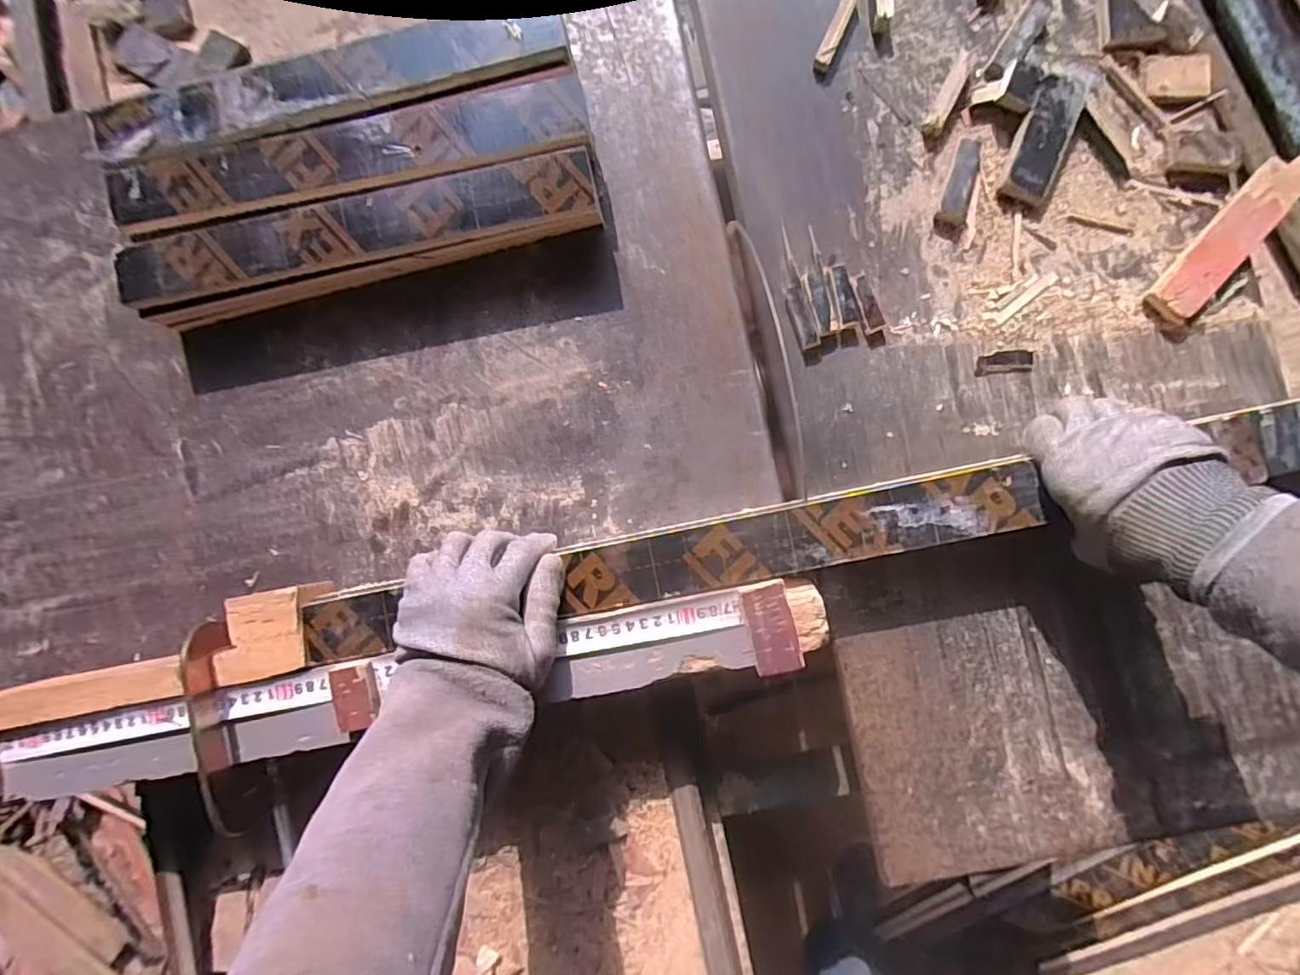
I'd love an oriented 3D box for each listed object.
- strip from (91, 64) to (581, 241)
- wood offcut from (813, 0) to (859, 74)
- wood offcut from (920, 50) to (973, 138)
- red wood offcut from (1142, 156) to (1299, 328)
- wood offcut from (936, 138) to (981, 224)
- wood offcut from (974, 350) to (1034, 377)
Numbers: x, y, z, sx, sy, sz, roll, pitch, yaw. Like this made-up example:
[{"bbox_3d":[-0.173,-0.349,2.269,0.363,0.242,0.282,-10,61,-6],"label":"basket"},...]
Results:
[{"bbox_3d":[-0.228,-0.250,0.452,0.360,0.014,0.059,-10,89,3],"label":"strip"},{"bbox_3d":[0.150,-0.367,0.481,0.015,0.013,0.067,25,90,3],"label":"wood offcut"},{"bbox_3d":[0.238,-0.312,0.477,0.015,0.015,0.068,27,91,3],"label":"wood offcut"},{"bbox_3d":[0.458,-0.200,0.466,0.039,0.021,0.179,44,91,3],"label":"red wood offcut"},{"bbox_3d":[0.247,-0.241,0.475,0.024,0.017,0.063,15,90,3],"label":"wood offcut"},{"bbox_3d":[0.282,-0.100,0.477,0.044,0.004,0.018,-6,89,3],"label":"wood offcut"}]

